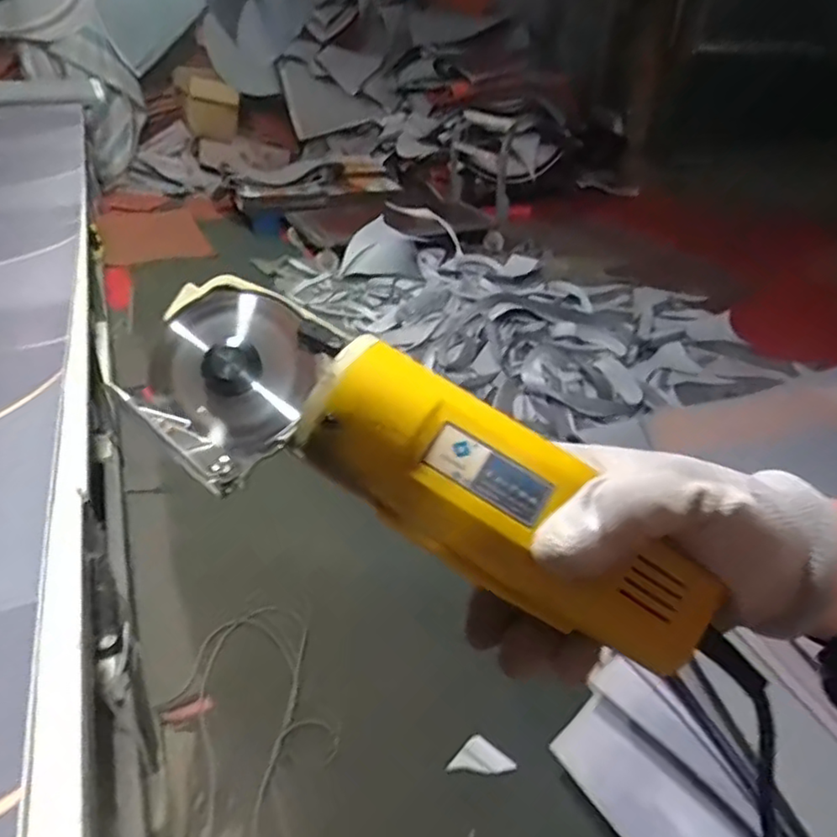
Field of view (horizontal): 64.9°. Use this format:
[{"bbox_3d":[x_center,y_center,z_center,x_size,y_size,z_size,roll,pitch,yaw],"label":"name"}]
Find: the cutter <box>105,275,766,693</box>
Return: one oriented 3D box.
[{"bbox_3d":[0.009,0.024,0.258,0.256,0.054,0.068,29,37,6],"label":"cutter"}]

